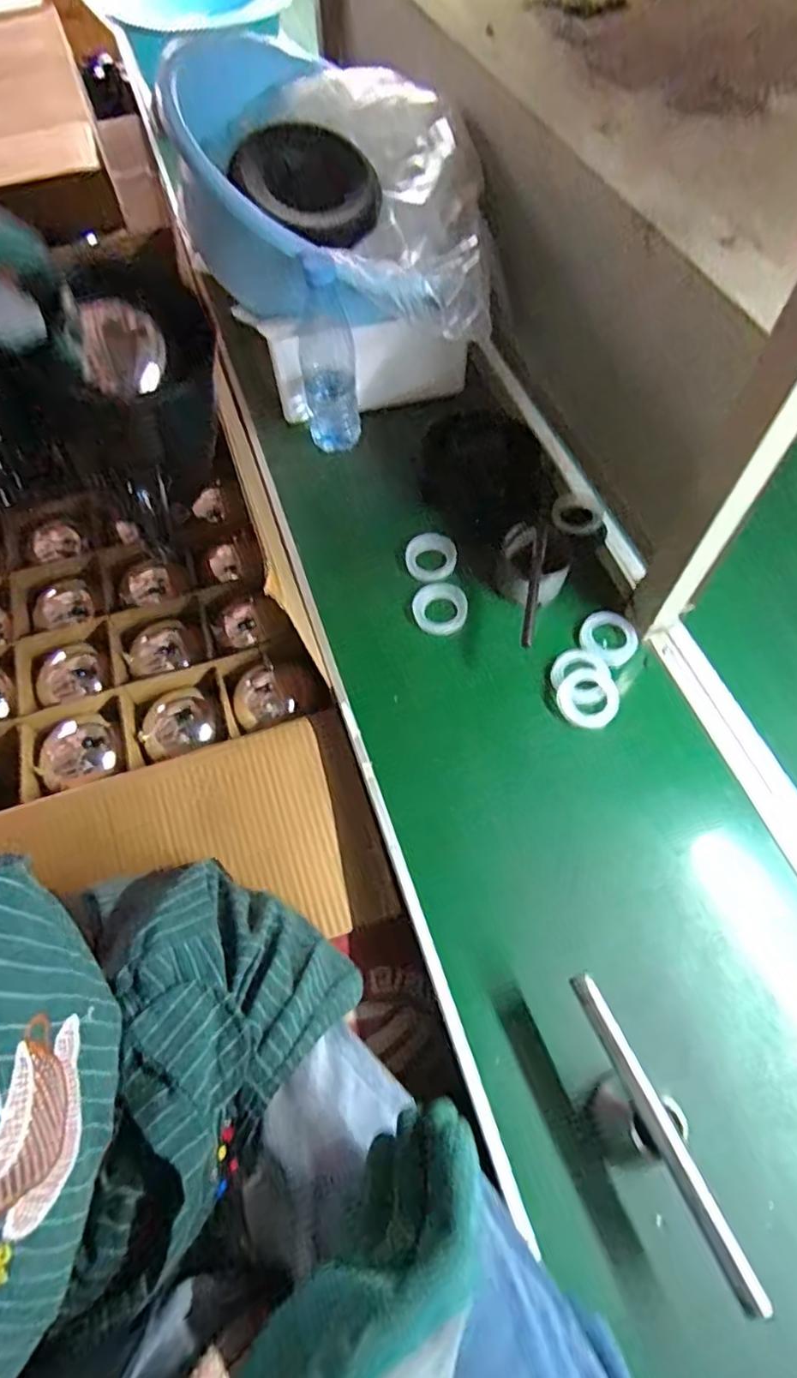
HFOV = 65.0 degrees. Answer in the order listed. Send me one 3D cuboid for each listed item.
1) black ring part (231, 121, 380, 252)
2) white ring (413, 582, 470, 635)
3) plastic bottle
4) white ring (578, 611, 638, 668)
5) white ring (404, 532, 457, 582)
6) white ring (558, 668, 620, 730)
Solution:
[{"bbox_3d":[-0.093,-0.552,0.698,0.132,0.048,0.146,-32,92,-10],"label":"black ring part"},{"bbox_3d":[0.046,-0.089,0.688,0.060,0.005,0.061,-1,75,3],"label":"white ring"},{"bbox_3d":[-0.081,-0.380,0.718,0.079,0.218,0.061,-8,62,-4],"label":"plastic bottle"},{"bbox_3d":[0.224,-0.054,0.666,0.060,0.010,0.059,-1,59,1],"label":"white ring"},{"bbox_3d":[0.037,-0.150,0.710,0.057,0.010,0.062,0,61,0],"label":"white ring"},{"bbox_3d":[0.192,0.010,0.630,0.061,0.008,0.059,0,84,-2],"label":"white ring"}]

